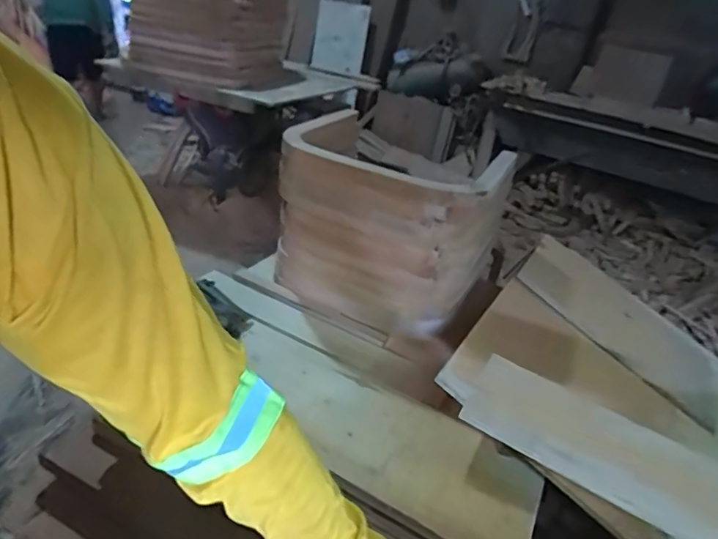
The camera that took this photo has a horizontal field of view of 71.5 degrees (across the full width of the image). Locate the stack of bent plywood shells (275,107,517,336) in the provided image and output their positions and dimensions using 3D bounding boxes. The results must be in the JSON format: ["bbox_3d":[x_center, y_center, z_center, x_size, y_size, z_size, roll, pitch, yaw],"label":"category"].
[{"bbox_3d":[0.070,-0.101,1.367,0.568,0.496,0.239,18,32,17],"label":"stack of bent plywood shells"}]

